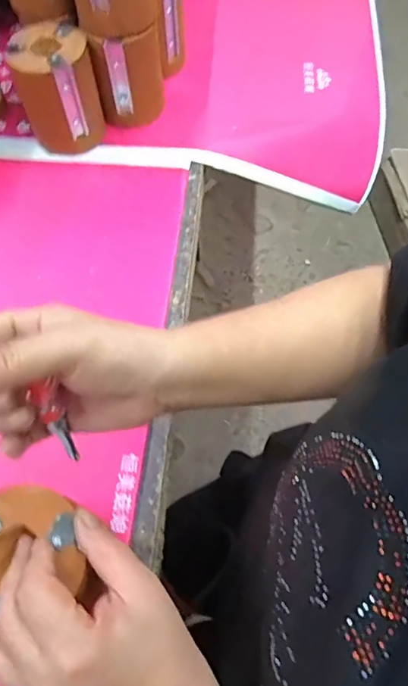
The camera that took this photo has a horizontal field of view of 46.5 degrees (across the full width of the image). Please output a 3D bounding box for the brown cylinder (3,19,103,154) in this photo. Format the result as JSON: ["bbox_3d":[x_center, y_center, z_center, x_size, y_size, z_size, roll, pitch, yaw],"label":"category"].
[{"bbox_3d":[-0.154,-0.266,0.502,0.081,0.099,0.078,1,64,-1],"label":"brown cylinder"}]

